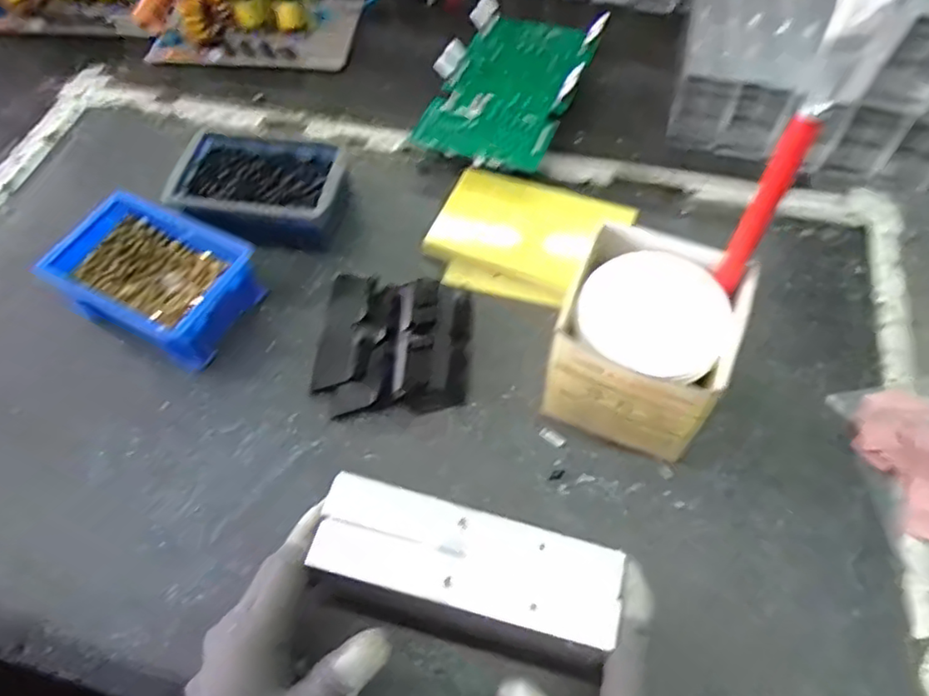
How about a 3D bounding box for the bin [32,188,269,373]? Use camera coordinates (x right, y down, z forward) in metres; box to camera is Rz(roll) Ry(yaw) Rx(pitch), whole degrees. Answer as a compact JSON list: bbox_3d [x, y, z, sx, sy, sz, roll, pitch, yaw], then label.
[{"bbox_3d":[-0.251,-0.062,0.519,0.153,0.048,0.113,26,64,16],"label":"bin"}]

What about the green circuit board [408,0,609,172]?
[{"bbox_3d":[0.044,-0.267,0.631,0.134,0.030,0.222,18,62,12],"label":"green circuit board"}]

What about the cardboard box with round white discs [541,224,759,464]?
[{"bbox_3d":[0.121,-0.001,0.450,0.106,0.105,0.115,17,62,12],"label":"cardboard box with round white discs"}]

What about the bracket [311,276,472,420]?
[{"bbox_3d":[-0.057,-0.009,0.520,0.121,0.025,0.129,1,60,3],"label":"bracket"}]

